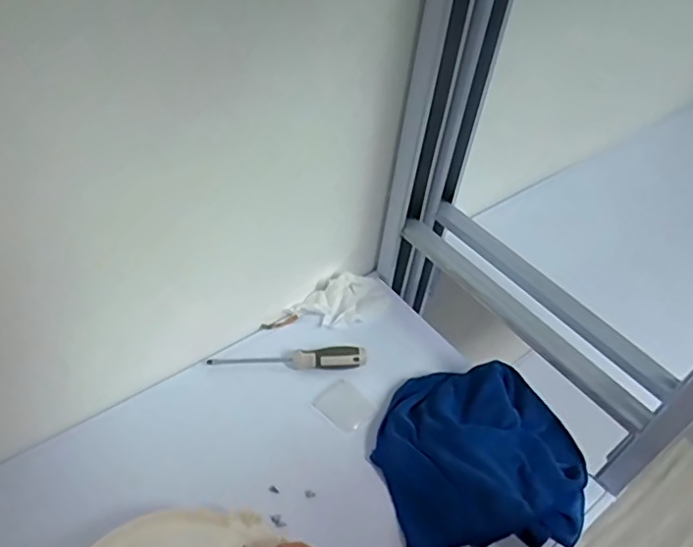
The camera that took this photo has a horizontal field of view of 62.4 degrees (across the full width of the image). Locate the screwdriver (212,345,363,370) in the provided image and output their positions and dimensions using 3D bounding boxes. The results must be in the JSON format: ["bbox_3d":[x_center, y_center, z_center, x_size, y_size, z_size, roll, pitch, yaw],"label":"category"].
[{"bbox_3d":[-0.069,0.099,0.685,0.183,0.031,0.029,5,46,-3],"label":"screwdriver"}]

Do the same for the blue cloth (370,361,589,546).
[{"bbox_3d":[0.147,0.186,0.612,0.214,0.051,0.185,1,46,-6],"label":"blue cloth"}]

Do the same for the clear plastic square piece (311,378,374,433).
[{"bbox_3d":[-0.003,0.154,0.663,0.058,0.004,0.047,40,68,20],"label":"clear plastic square piece"}]

